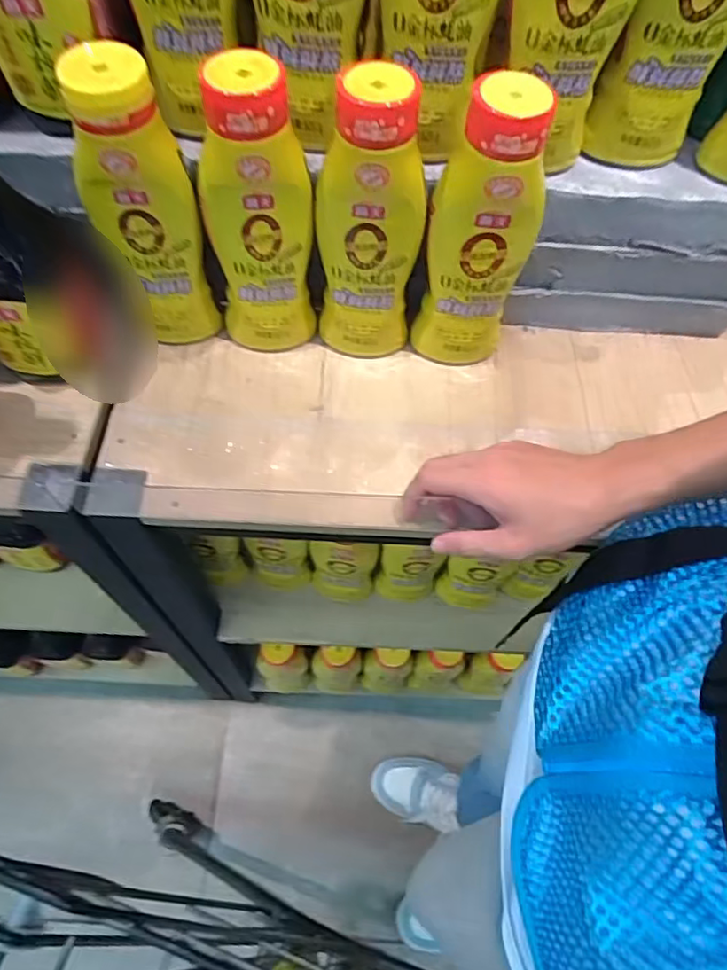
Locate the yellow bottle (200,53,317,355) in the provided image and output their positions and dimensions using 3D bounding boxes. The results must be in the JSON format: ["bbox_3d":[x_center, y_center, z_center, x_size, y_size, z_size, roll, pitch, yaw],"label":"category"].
[{"bbox_3d":[-0.075,-0.190,0.447,0.053,0.213,0.056,36,65,16],"label":"yellow bottle"}]

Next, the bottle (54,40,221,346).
[{"bbox_3d":[-0.159,-0.194,0.443,0.055,0.211,0.054,39,66,17],"label":"bottle"}]

